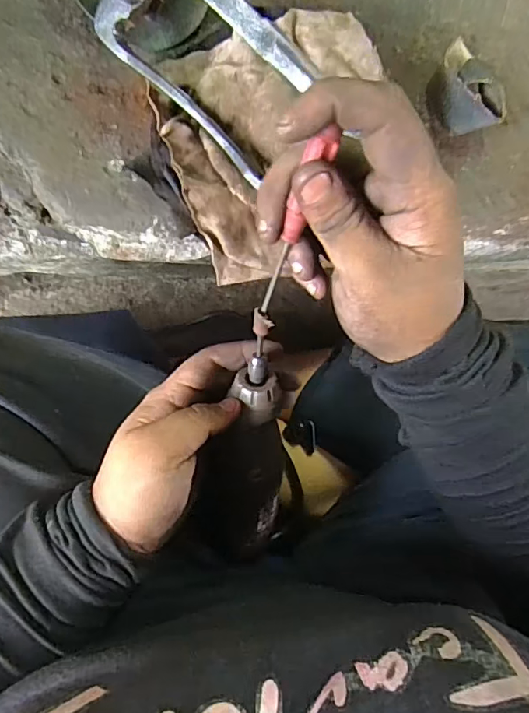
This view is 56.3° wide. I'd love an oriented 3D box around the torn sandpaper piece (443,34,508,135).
[{"bbox_3d":[0.140,-0.187,0.345,0.037,0.023,0.062,-18,91,-10],"label":"torn sandpaper piece"}]

